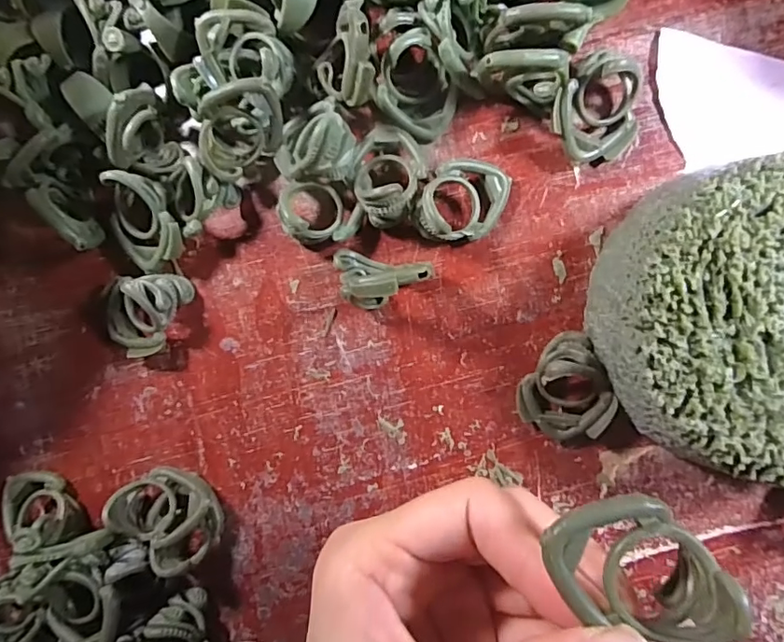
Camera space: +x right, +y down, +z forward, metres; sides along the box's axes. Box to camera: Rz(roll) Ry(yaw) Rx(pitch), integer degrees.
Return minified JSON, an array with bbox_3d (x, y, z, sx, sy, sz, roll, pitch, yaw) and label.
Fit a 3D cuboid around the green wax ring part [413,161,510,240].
[{"bbox_3d":[0.027,-0.044,0.195,0.028,0.027,0.033,22,96,6],"label":"green wax ring part"}]

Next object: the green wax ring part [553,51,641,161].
[{"bbox_3d":[0.075,-0.077,0.192,0.031,0.018,0.034,2,94,8],"label":"green wax ring part"}]

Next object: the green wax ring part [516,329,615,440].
[{"bbox_3d":[0.067,0.026,0.196,0.033,0.021,0.038,27,97,6],"label":"green wax ring part"}]

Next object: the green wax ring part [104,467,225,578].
[{"bbox_3d":[-0.090,0.080,0.216,0.032,0.026,0.041,-37,88,8],"label":"green wax ring part"}]

